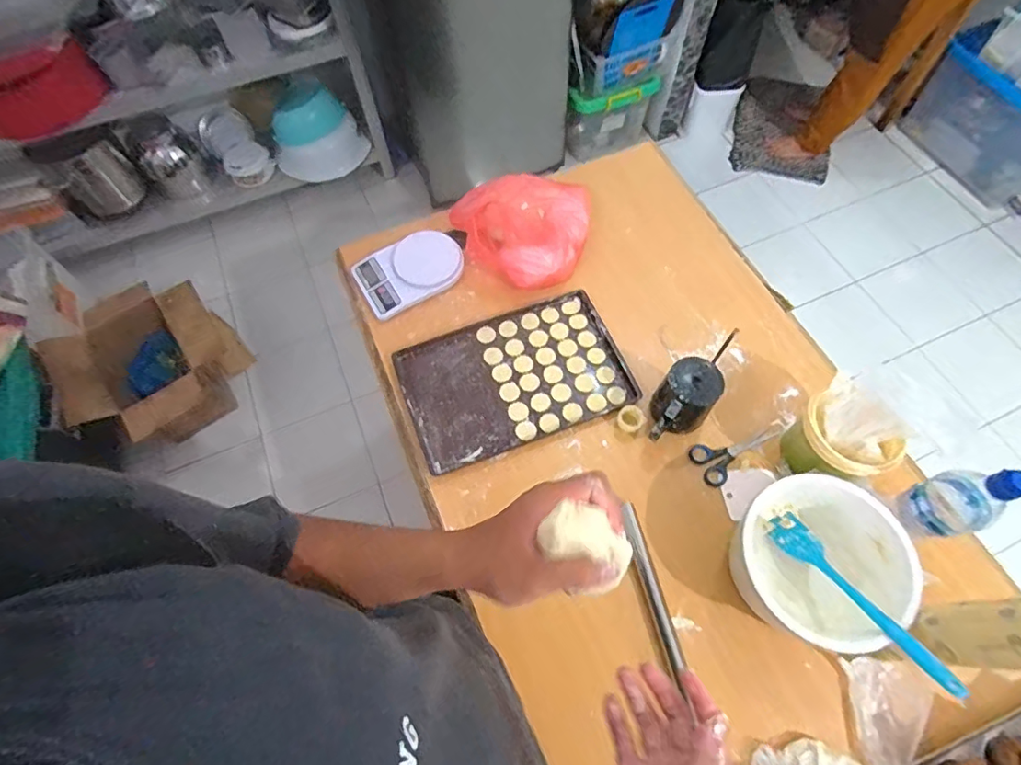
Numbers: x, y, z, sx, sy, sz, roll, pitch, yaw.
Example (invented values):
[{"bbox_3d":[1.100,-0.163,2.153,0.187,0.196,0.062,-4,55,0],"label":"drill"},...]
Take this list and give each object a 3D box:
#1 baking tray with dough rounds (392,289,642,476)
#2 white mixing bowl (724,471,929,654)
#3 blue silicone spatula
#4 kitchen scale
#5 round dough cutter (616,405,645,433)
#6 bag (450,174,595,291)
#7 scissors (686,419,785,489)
[{"bbox_3d":[0.005,-0.011,0.882,0.365,0.017,0.238,-19,66,-7],"label":"baking tray with dough rounds"},{"bbox_3d":[0.398,0.240,0.692,0.187,0.142,0.199,-1,65,1],"label":"white mixing bowl"},{"bbox_3d":[0.426,0.258,0.644,0.050,0.023,0.268,-20,31,-8],"label":"blue silicone spatula"},{"bbox_3d":[-0.187,-0.212,0.966,0.190,0.034,0.135,-29,67,-11],"label":"kitchen scale"},{"bbox_3d":[0.194,0.059,0.835,0.041,0.013,0.040,-1,65,1],"label":"round dough cutter"},{"bbox_3d":[0.017,-0.305,0.981,0.265,0.097,0.258,3,65,3],"label":"bag"},{"bbox_3d":[0.371,0.105,0.832,0.166,0.009,0.068,-25,67,-10],"label":"scissors"}]

